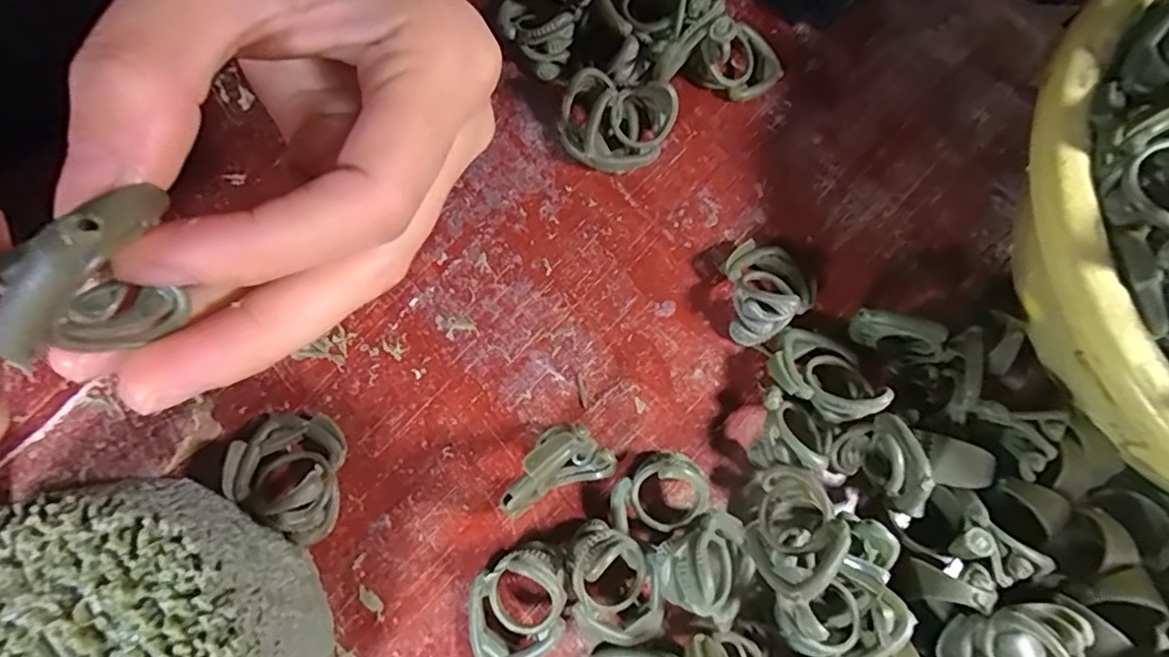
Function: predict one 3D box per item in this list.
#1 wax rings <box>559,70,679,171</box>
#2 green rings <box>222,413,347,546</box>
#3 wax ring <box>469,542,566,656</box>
[{"bbox_3d":[0.013,-0.079,0.228,0.043,0.027,0.029,3,72,-6],"label":"wax rings"},{"bbox_3d":[-0.091,0.044,0.185,0.036,0.020,0.035,2,72,-6],"label":"green rings"},{"bbox_3d":[-0.021,0.083,0.177,0.030,0.023,0.031,2,72,-6],"label":"wax ring"}]

